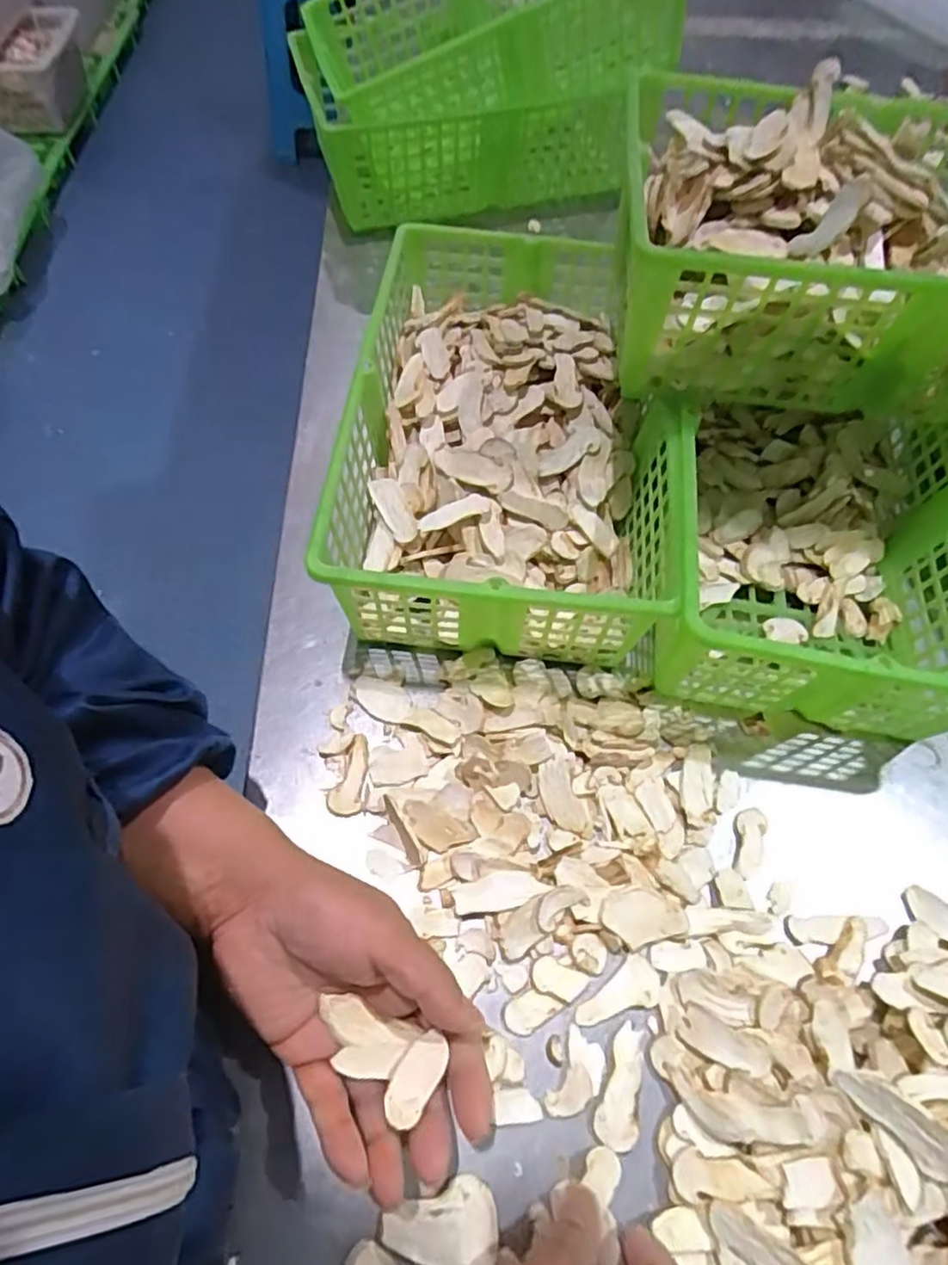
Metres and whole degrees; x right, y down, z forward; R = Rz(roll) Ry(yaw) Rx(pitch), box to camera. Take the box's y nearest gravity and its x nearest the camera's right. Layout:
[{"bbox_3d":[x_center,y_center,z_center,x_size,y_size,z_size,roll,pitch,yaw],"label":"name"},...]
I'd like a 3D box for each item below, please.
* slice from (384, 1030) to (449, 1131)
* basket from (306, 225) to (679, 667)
[{"bbox_3d":[-0.026,0.206,0.312,0.019,0.006,0.035,30,63,13],"label":"slice"},{"bbox_3d":[0.024,-0.145,0.491,0.204,0.101,0.339,7,61,0],"label":"basket"}]

